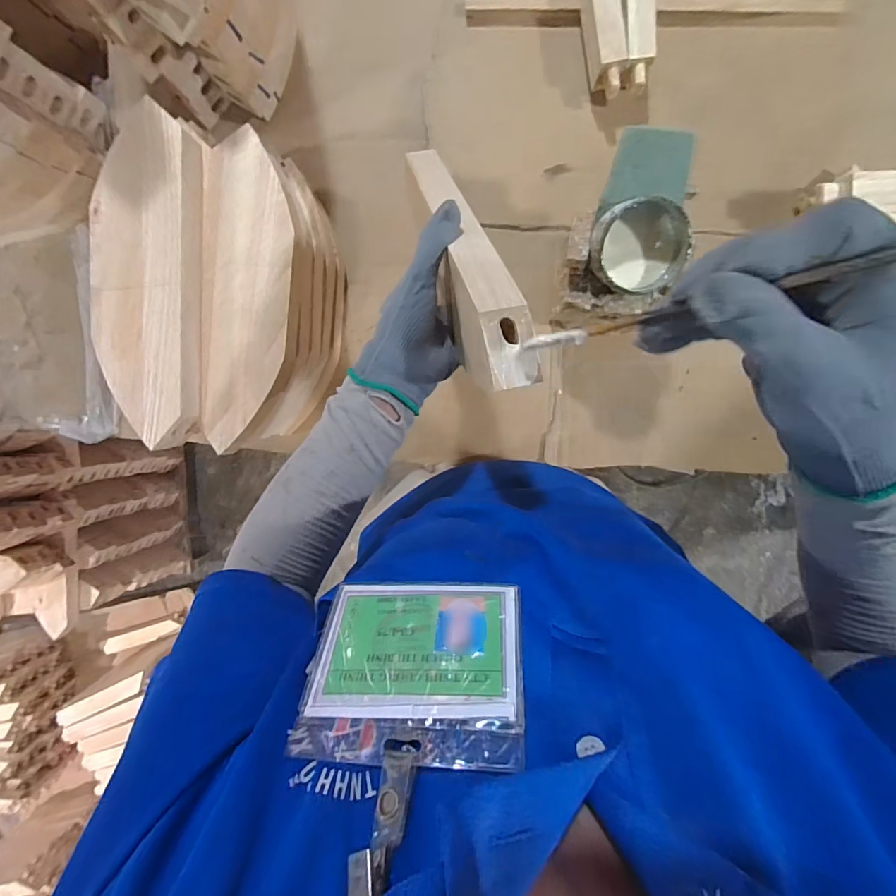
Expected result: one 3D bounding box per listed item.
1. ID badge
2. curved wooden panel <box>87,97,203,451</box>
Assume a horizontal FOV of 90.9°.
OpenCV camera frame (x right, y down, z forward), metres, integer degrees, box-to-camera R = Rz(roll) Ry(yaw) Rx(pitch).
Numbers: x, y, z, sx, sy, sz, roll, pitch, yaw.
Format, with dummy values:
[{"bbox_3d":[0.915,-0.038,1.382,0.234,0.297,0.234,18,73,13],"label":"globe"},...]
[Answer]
[{"bbox_3d":[-0.015,0.101,0.209,0.099,0.082,0.004,-3,131,9],"label":"ID badge"},{"bbox_3d":[-0.302,-0.166,0.442,0.090,0.032,0.307,4,96,3],"label":"curved wooden panel"}]

